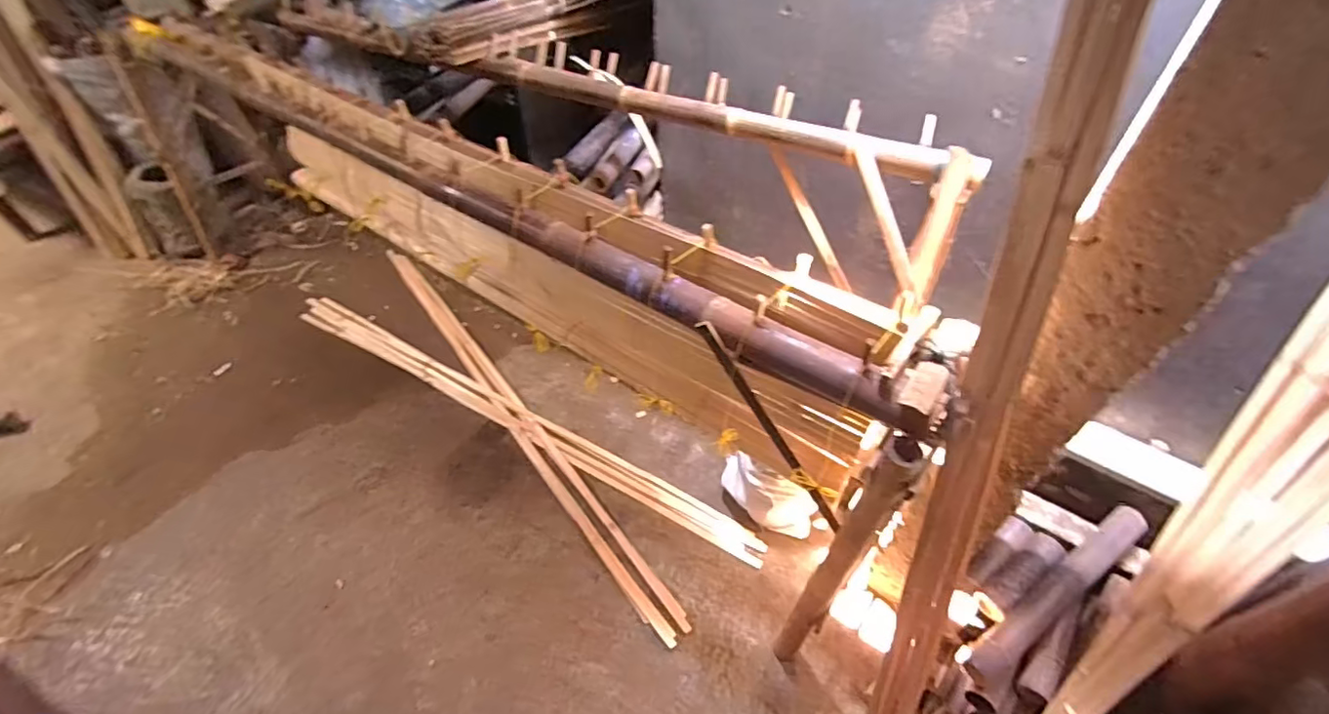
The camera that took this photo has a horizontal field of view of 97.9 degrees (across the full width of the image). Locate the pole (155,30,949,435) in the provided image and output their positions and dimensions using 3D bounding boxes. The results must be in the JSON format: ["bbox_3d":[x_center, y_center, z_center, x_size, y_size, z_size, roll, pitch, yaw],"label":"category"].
[{"bbox_3d":[-0.547,-0.415,1.337,2.360,0.098,0.069,29,54,24],"label":"pole"}]

